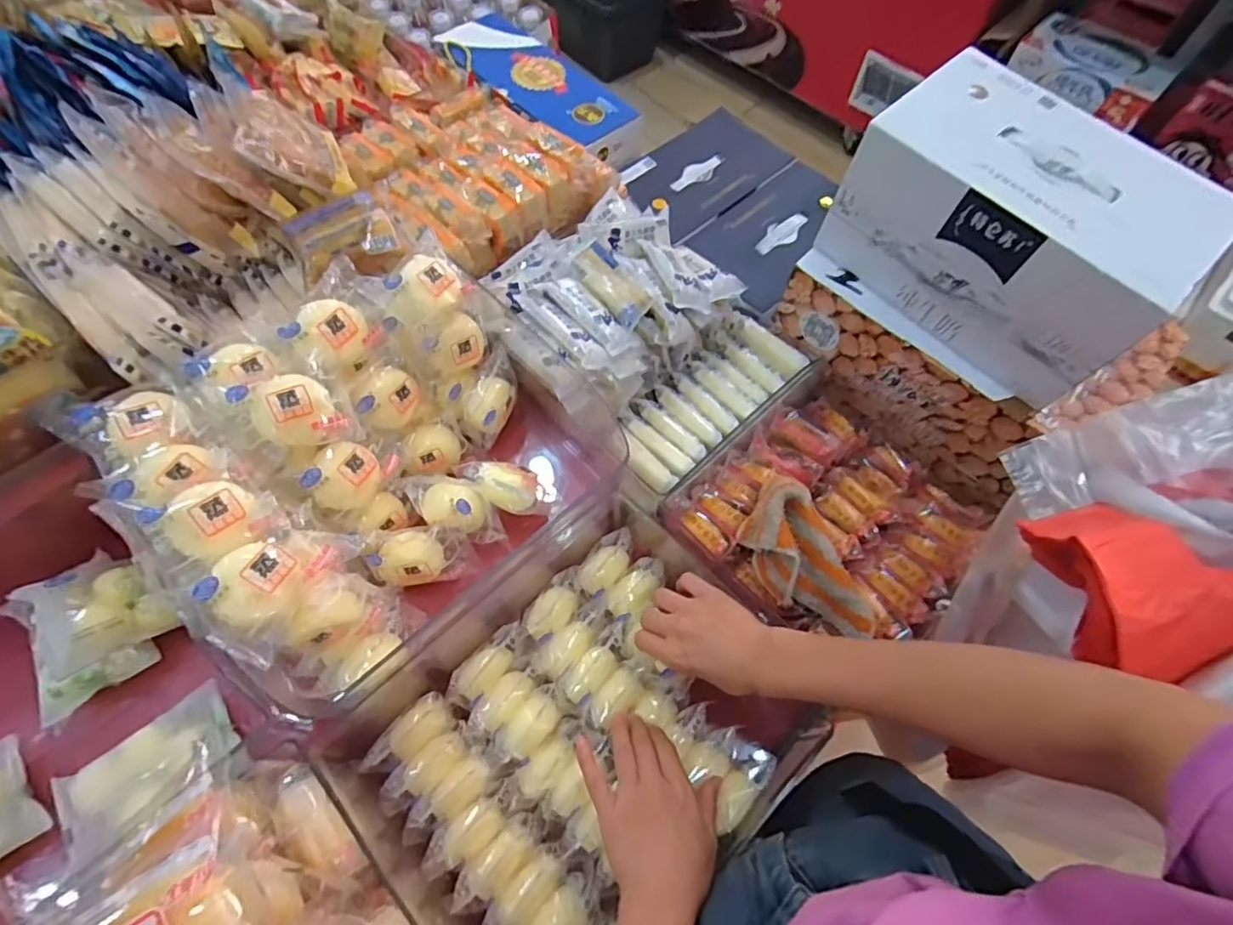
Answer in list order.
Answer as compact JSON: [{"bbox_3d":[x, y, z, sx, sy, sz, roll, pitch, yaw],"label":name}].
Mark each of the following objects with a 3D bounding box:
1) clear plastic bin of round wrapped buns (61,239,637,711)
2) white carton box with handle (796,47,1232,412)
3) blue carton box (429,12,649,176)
[{"bbox_3d":[-0.200,-0.003,0.539,0.357,0.200,0.279,-39,71,-19],"label":"clear plastic bin of round wrapped buns"},{"bbox_3d":[0.360,-0.211,0.562,0.176,0.165,0.276,-40,71,-20],"label":"white carton box with handle"},{"bbox_3d":[-0.121,-0.578,0.927,0.149,0.063,0.377,-40,71,-19],"label":"blue carton box"}]

